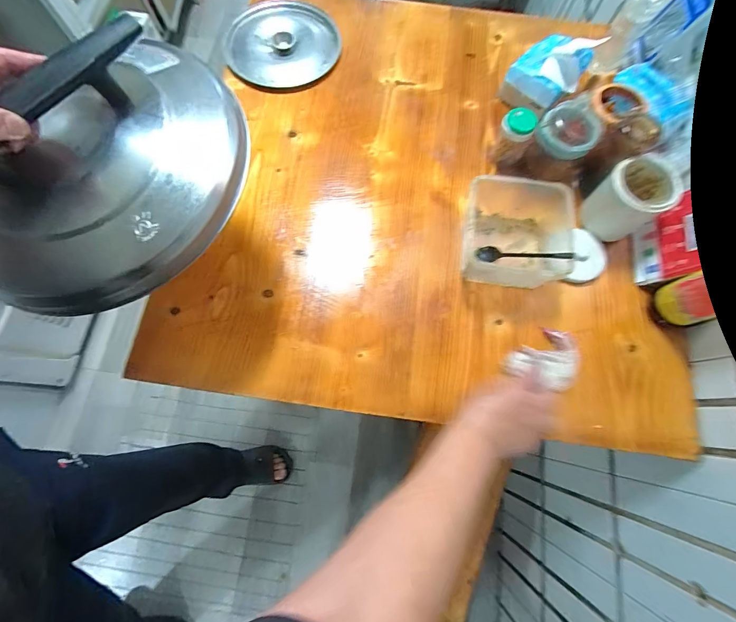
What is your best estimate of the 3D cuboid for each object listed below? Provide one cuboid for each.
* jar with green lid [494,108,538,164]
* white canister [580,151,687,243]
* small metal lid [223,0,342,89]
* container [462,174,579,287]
[{"bbox_3d":[0.231,-0.278,0.561,0.047,0.082,0.042,14,73,3],"label":"jar with green lid"},{"bbox_3d":[0.382,-0.164,0.514,0.084,0.095,0.078,0,73,-1],"label":"white canister"},{"bbox_3d":[-0.157,-0.501,0.648,0.202,0.020,0.199,0,73,-1],"label":"small metal lid"},{"bbox_3d":[0.216,-0.115,0.509,0.138,0.082,0.155,7,73,1],"label":"container"}]

